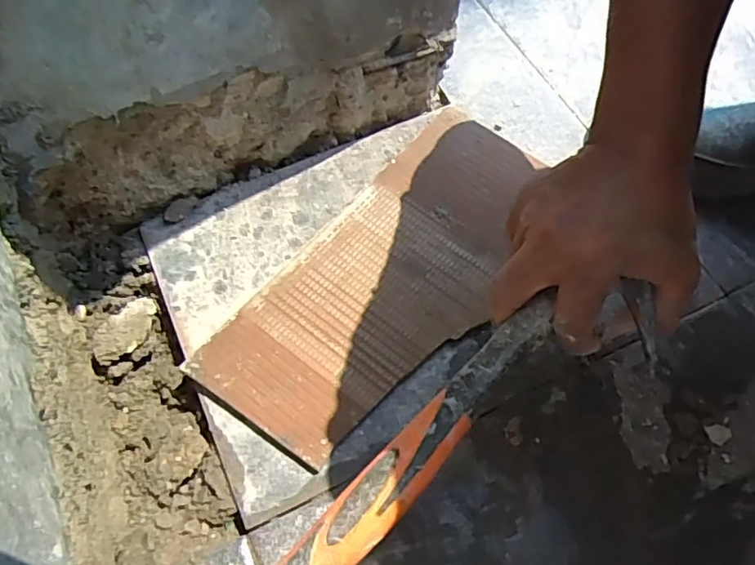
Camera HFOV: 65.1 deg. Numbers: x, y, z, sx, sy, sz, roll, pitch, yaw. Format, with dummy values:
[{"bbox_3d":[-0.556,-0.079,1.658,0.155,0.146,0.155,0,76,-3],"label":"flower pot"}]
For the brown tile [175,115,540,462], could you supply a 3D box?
[{"bbox_3d":[0.018,-0.013,0.461,0.133,0.013,0.319,35,65,15],"label":"brown tile"}]

